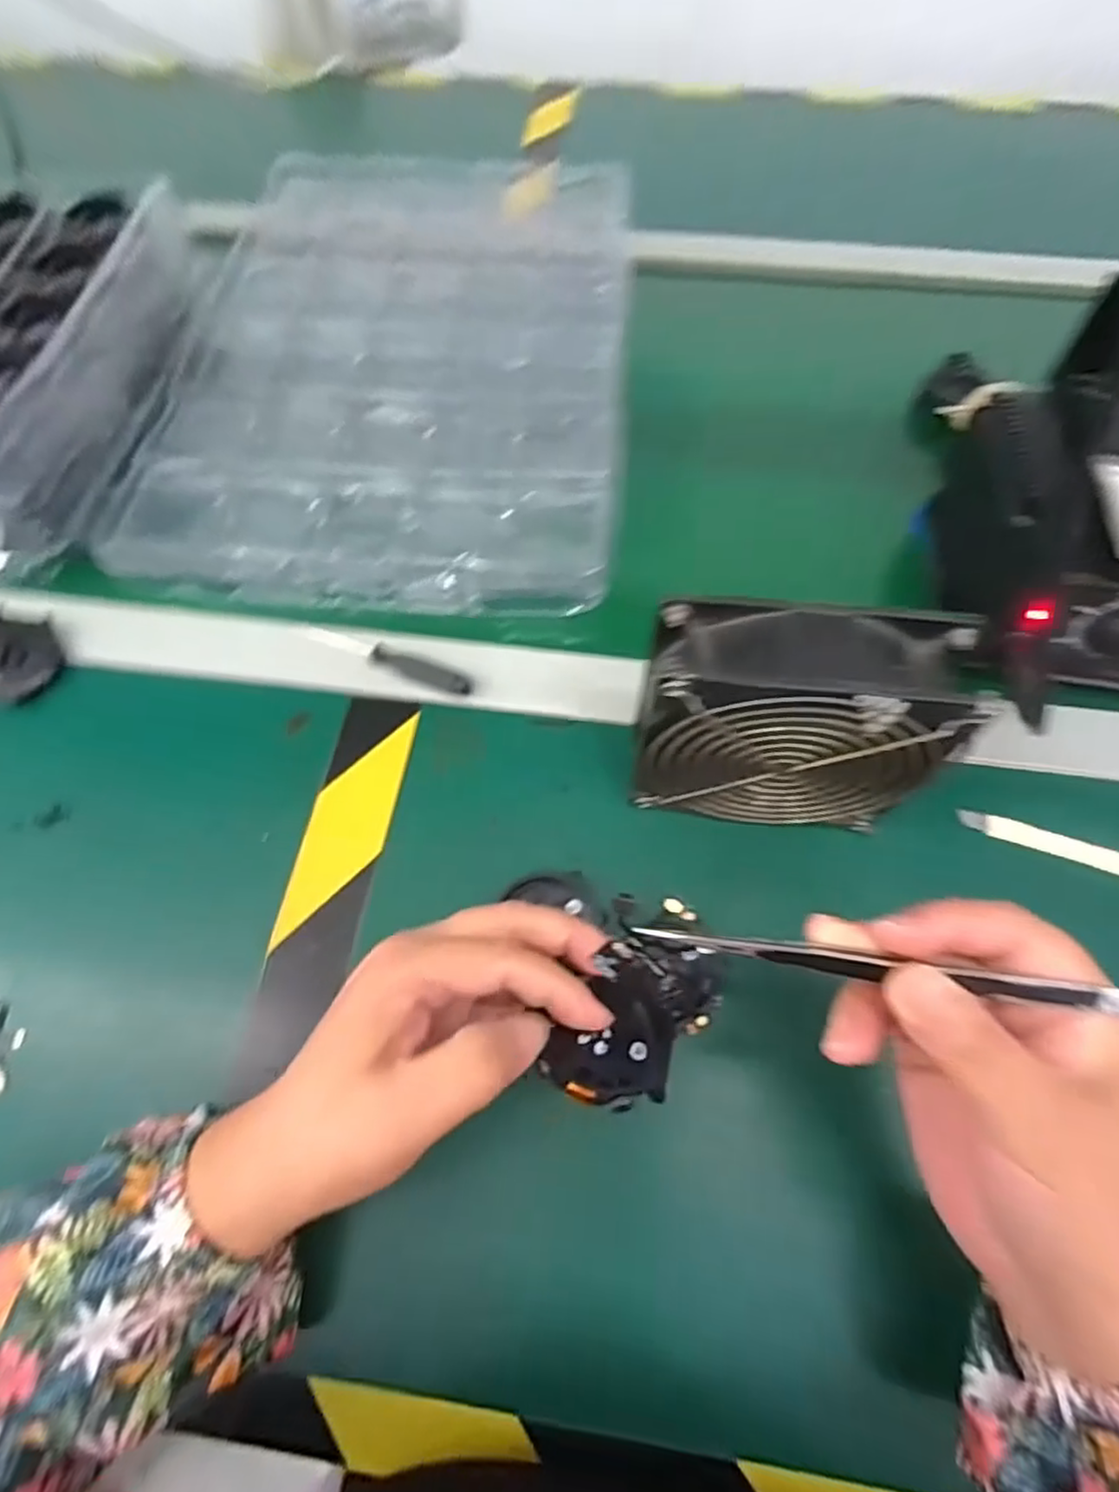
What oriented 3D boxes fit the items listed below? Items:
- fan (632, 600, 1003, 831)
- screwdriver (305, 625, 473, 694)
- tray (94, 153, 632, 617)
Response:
[{"bbox_3d":[0.095,-0.008,0.289,0.122,0.114,0.047,7,63,5],"label":"fan"},{"bbox_3d":[-0.090,-0.047,0.373,0.091,0.012,0.010,23,66,13],"label":"screwdriver"},{"bbox_3d":[-0.110,-0.291,0.492,0.309,0.047,0.447,4,63,3],"label":"tray"}]

